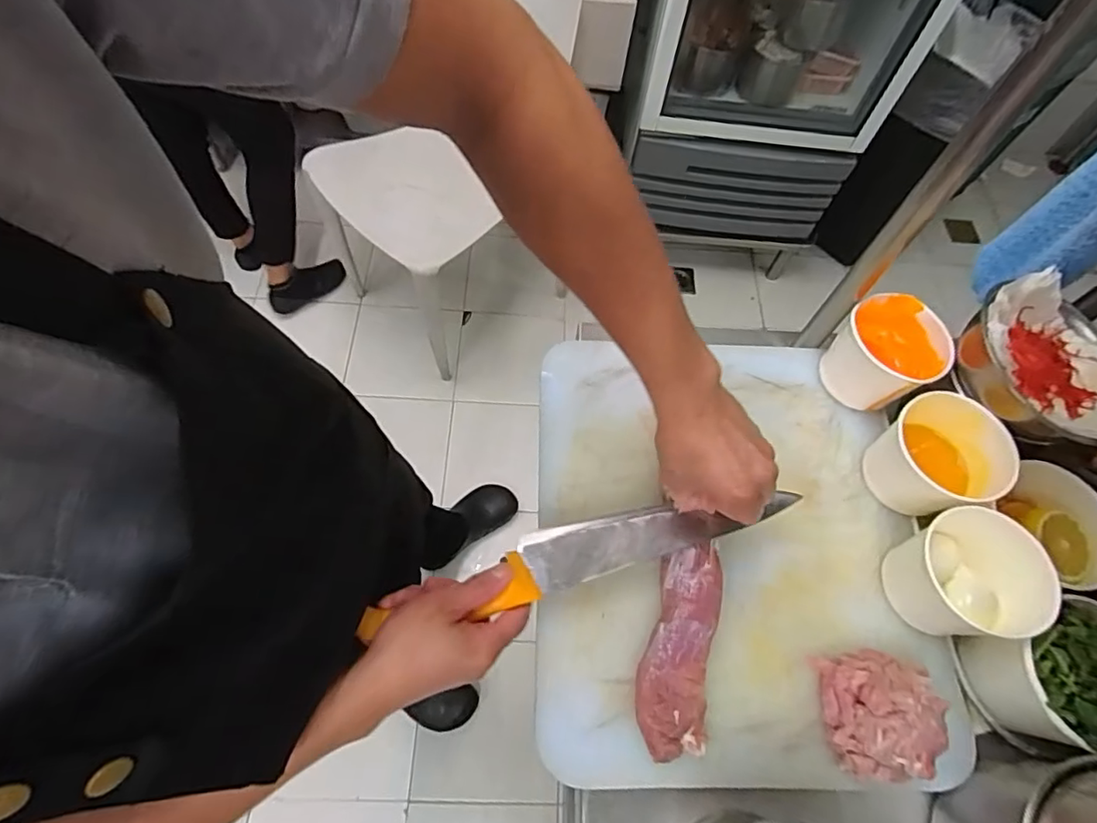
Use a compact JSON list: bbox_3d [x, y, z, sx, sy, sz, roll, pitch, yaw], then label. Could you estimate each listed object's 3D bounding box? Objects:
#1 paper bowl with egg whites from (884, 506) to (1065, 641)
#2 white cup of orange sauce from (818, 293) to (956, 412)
[{"bbox_3d":[0.338,0.134,0.456,0.080,0.078,0.094,-5,63,-7],"label":"paper bowl with egg whites"},{"bbox_3d":[0.332,-0.057,0.555,0.097,0.068,0.093,2,63,-3],"label":"white cup of orange sauce"}]

